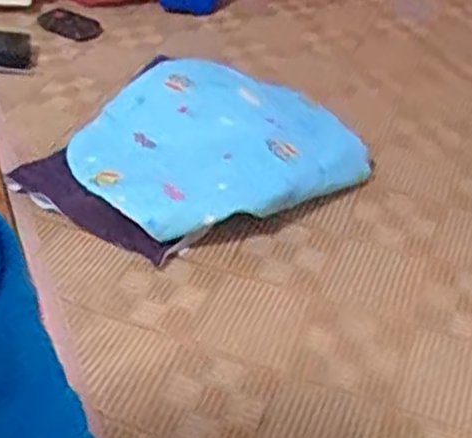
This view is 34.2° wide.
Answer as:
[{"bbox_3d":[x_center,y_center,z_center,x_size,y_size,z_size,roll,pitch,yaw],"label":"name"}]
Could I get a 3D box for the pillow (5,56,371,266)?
[{"bbox_3d":[-0.038,-0.086,0.975,0.354,0.075,0.341,20,43,24],"label":"pillow"}]

